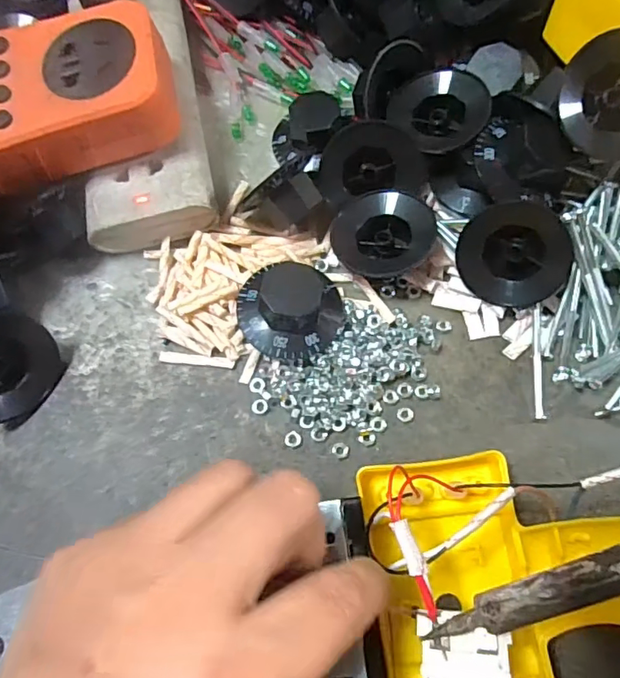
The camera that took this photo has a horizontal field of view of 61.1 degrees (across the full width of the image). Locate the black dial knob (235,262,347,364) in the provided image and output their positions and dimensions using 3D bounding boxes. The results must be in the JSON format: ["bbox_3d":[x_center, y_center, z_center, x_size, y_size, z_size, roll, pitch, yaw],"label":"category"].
[{"bbox_3d":[-0.010,-0.014,0.236,0.048,0.030,0.042,17,73,5],"label":"black dial knob"}]

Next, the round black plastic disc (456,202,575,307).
[{"bbox_3d":[0.093,-0.039,0.241,0.047,0.011,0.045,10,114,24],"label":"round black plastic disc"}]

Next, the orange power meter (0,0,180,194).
[{"bbox_3d":[-0.127,-0.110,0.240,0.127,0.035,0.067,-16,73,-5],"label":"orange power meter"}]

